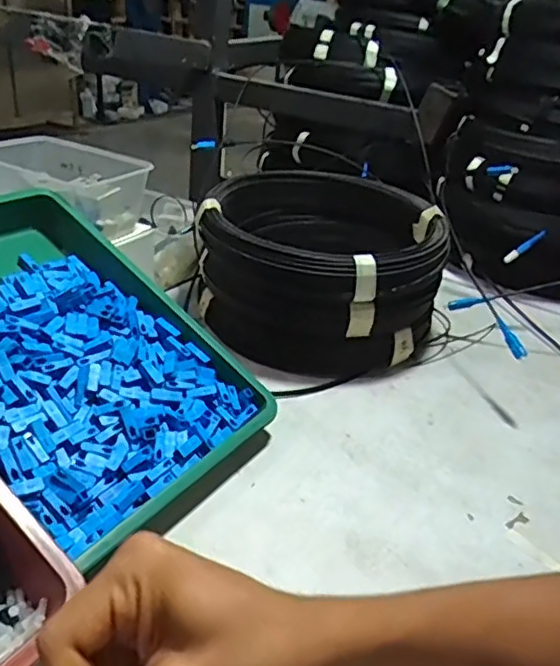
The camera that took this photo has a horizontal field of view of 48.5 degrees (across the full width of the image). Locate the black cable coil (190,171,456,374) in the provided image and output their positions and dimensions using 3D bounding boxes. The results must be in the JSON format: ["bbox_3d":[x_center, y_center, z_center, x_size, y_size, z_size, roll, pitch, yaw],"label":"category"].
[{"bbox_3d":[0.042,-0.078,0.707,0.248,0.143,0.254,6,29,-3],"label":"black cable coil"}]

